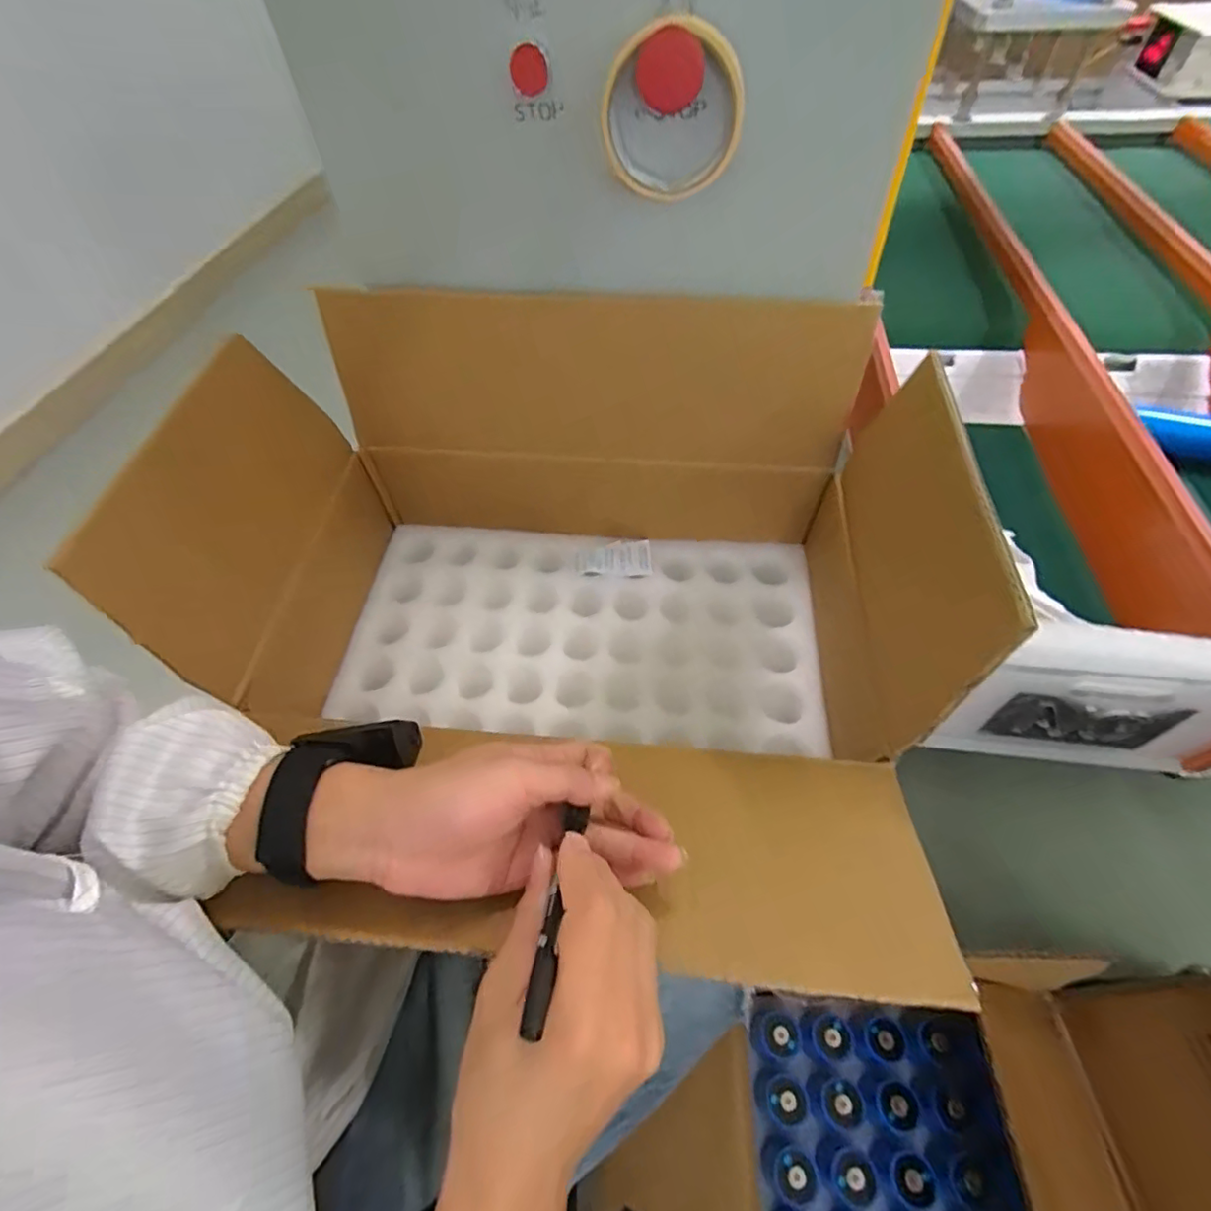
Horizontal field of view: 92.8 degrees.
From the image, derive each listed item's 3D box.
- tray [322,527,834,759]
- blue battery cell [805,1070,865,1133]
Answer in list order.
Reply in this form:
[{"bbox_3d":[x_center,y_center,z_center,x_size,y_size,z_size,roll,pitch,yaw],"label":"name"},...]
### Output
[{"bbox_3d":[-0.019,0.025,0.585,0.451,0.036,0.229,2,54,6],"label":"tray"},{"bbox_3d":[0.215,0.467,0.544,0.042,0.055,0.039,-2,54,3],"label":"blue battery cell"}]

